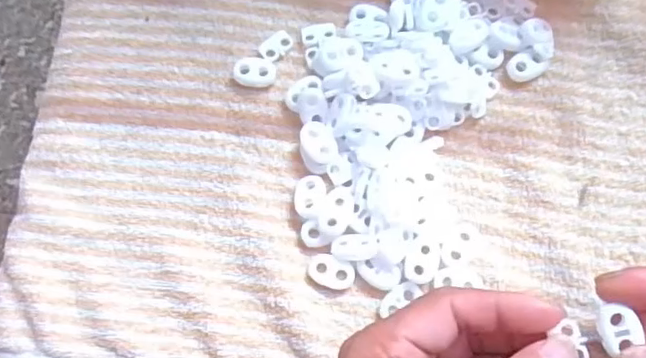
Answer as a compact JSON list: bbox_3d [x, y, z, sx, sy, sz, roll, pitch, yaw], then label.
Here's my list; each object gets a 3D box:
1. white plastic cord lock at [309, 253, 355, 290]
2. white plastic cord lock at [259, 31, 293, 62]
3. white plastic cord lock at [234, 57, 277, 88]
[{"bbox_3d":[0.004,0.045,0.281,0.022,0.004,0.014,21,78,7],"label":"white plastic cord lock"},{"bbox_3d":[-0.025,-0.072,0.313,0.012,0.004,0.019,43,81,11],"label":"white plastic cord lock"},{"bbox_3d":[-0.036,-0.057,0.309,0.022,0.006,0.016,15,77,5],"label":"white plastic cord lock"}]

